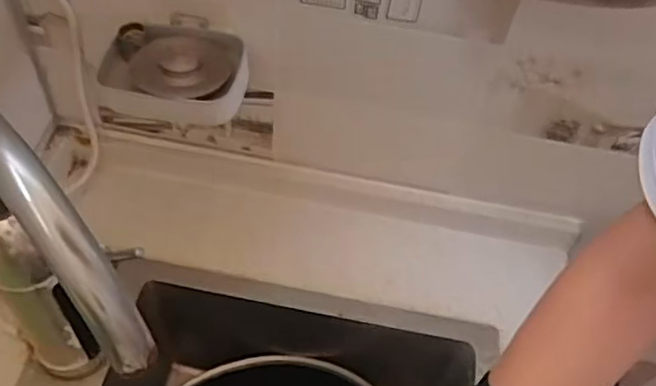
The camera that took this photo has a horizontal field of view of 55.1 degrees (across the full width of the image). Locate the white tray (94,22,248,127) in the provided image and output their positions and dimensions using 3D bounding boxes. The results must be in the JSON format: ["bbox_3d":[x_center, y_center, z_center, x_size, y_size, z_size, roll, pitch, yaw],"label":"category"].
[{"bbox_3d":[-0.135,-0.108,0.552,0.124,0.040,0.092,1,52,-5],"label":"white tray"}]

